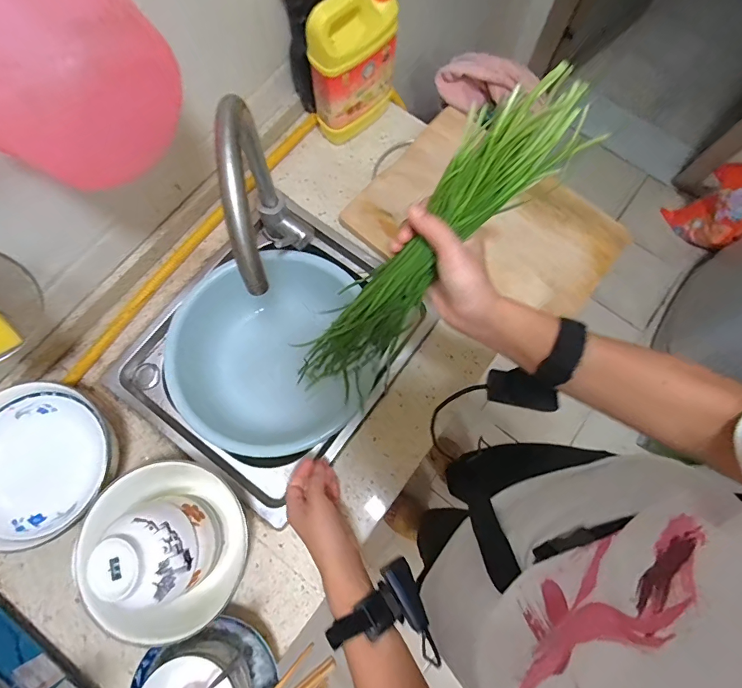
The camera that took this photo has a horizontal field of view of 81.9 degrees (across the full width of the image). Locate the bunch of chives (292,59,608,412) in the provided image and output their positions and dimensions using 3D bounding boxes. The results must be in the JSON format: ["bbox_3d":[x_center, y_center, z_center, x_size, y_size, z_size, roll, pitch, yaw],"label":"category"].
[{"bbox_3d":[0.033,-0.062,0.436,0.081,0.422,0.069,50,43,11],"label":"bunch of chives"}]

